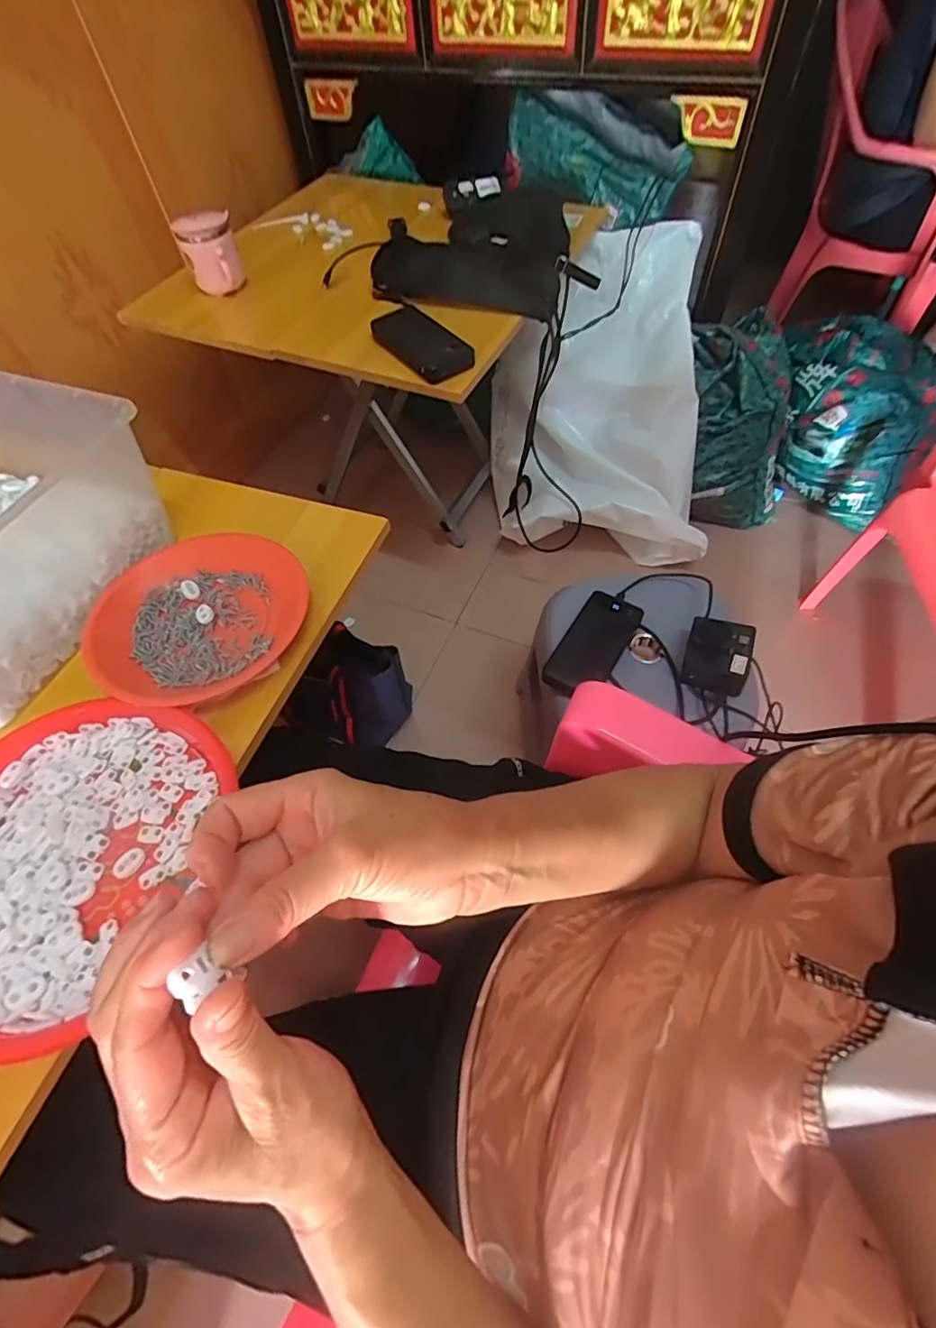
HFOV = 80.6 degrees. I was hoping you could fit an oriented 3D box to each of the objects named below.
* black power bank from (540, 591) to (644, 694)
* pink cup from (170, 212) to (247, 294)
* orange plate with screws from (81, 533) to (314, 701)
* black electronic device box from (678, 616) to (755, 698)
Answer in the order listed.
[{"bbox_3d":[0.164,-0.026,0.723,0.073,0.021,0.156,29,64,19],"label":"black power bank"},{"bbox_3d":[-0.385,-0.615,0.831,0.078,0.086,0.085,-21,60,-10],"label":"pink cup"},{"bbox_3d":[-0.248,-0.048,0.512,0.192,0.027,0.166,-40,65,-20],"label":"orange plate with screws"},{"bbox_3d":[0.307,-0.010,0.688,0.075,0.060,0.080,15,60,12],"label":"black electronic device box"}]

